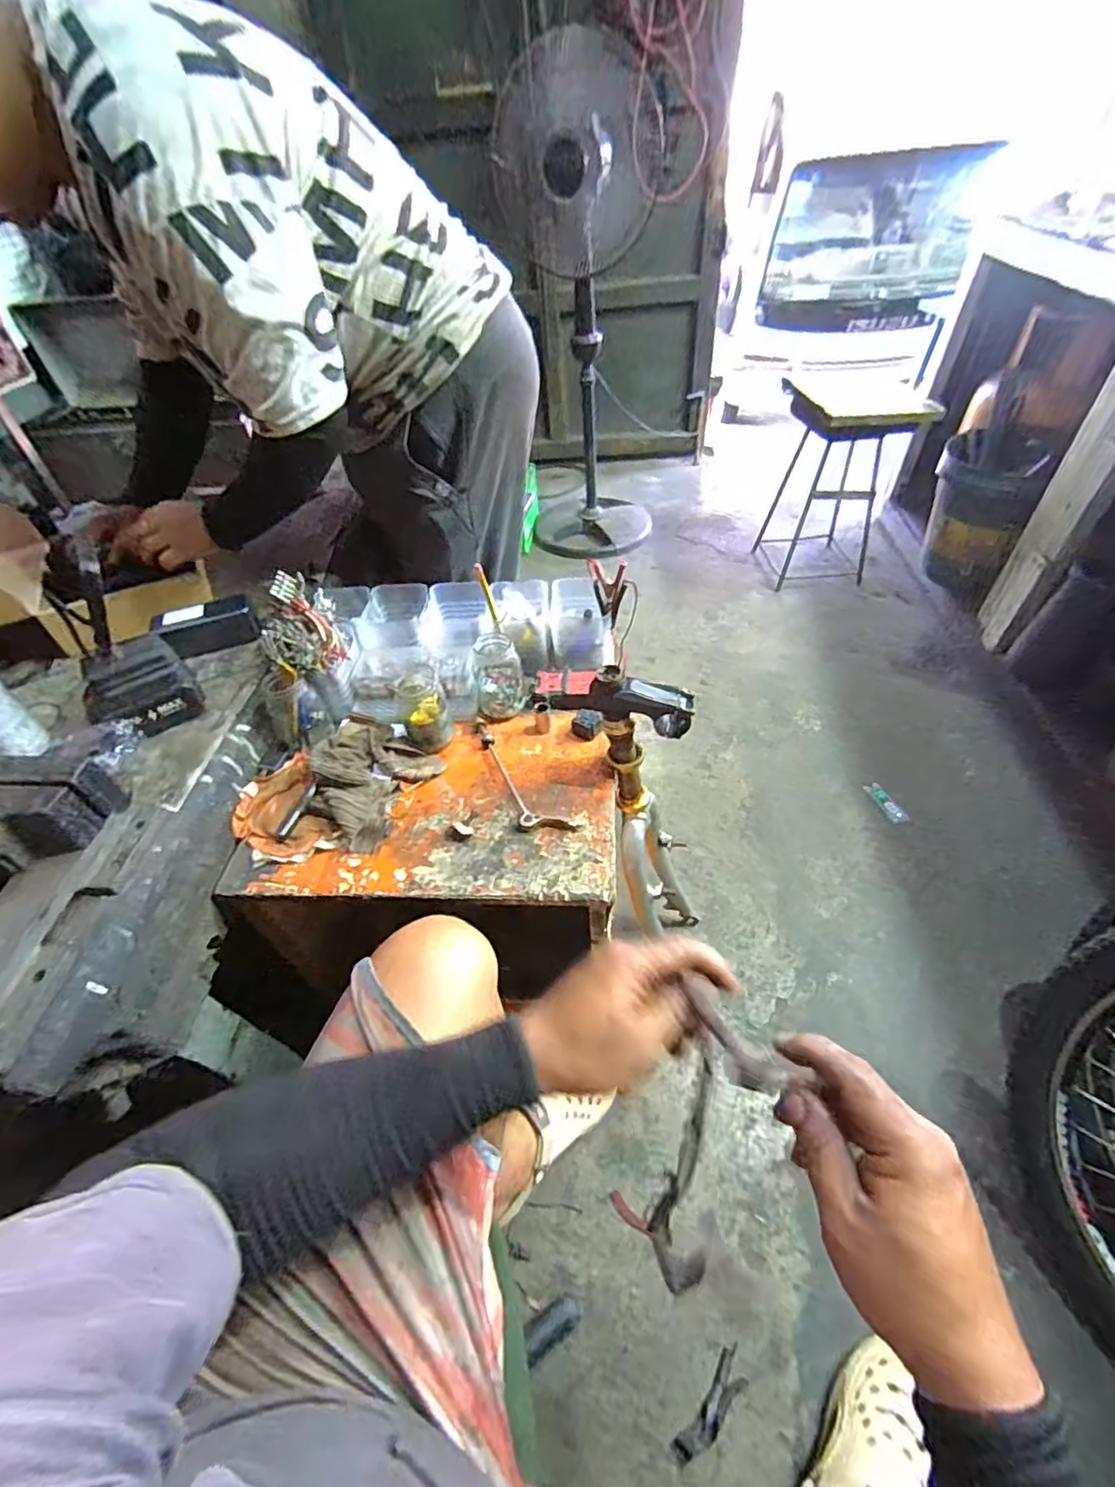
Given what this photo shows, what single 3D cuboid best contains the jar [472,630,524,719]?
[{"bbox_3d":[-0.080,-0.092,0.786,0.063,0.091,0.068,-2,47,2],"label":"jar"}]

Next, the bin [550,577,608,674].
[{"bbox_3d":[0.034,-0.176,0.857,0.089,0.074,0.125,-2,47,2],"label":"bin"}]

